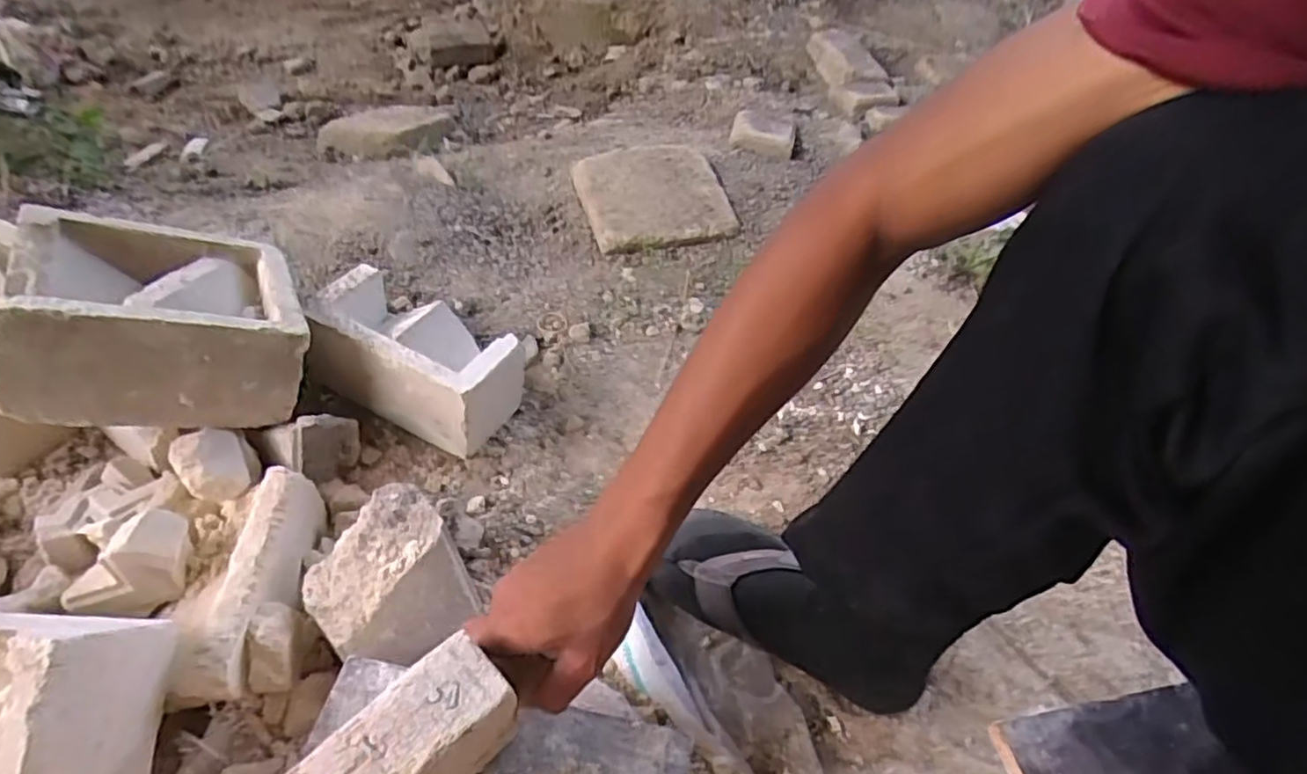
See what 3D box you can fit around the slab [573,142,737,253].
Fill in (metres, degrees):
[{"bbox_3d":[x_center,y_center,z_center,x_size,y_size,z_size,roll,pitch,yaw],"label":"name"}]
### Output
[{"bbox_3d":[0.005,-0.272,0.940,0.207,0.026,0.188,-11,62,-19],"label":"slab"}]

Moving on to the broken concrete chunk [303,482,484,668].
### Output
[{"bbox_3d":[-0.204,0.153,0.519,0.099,0.077,0.112,33,55,26],"label":"broken concrete chunk"}]

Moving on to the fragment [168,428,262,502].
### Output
[{"bbox_3d":[-0.372,0.068,0.568,0.054,0.052,0.058,-32,55,-26],"label":"fragment"}]

